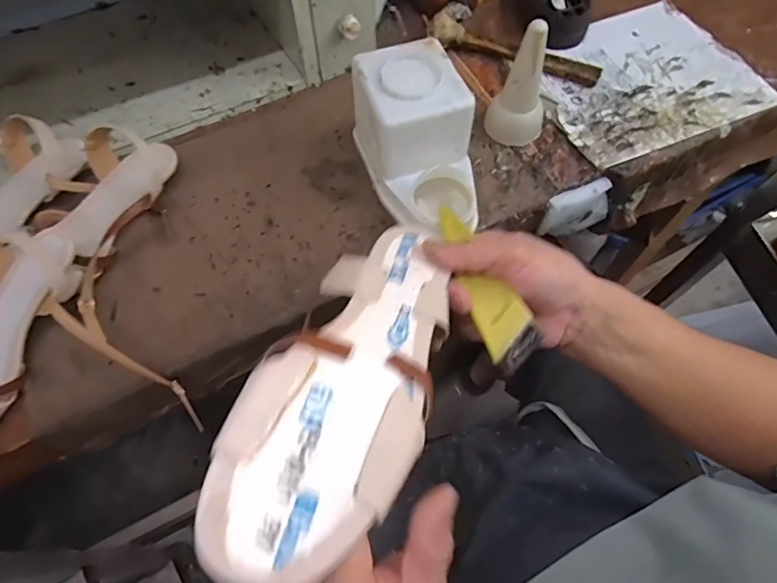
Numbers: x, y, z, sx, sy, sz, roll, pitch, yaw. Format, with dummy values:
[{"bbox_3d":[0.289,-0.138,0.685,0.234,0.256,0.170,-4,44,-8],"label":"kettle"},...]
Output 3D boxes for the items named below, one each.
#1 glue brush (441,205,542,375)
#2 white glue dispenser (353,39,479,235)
[{"bbox_3d":[0.064,-0.007,0.323,0.031,0.007,0.127,-17,60,-8],"label":"glue brush"},{"bbox_3d":[0.033,-0.156,0.511,0.105,0.116,0.191,-17,65,-8],"label":"white glue dispenser"}]

